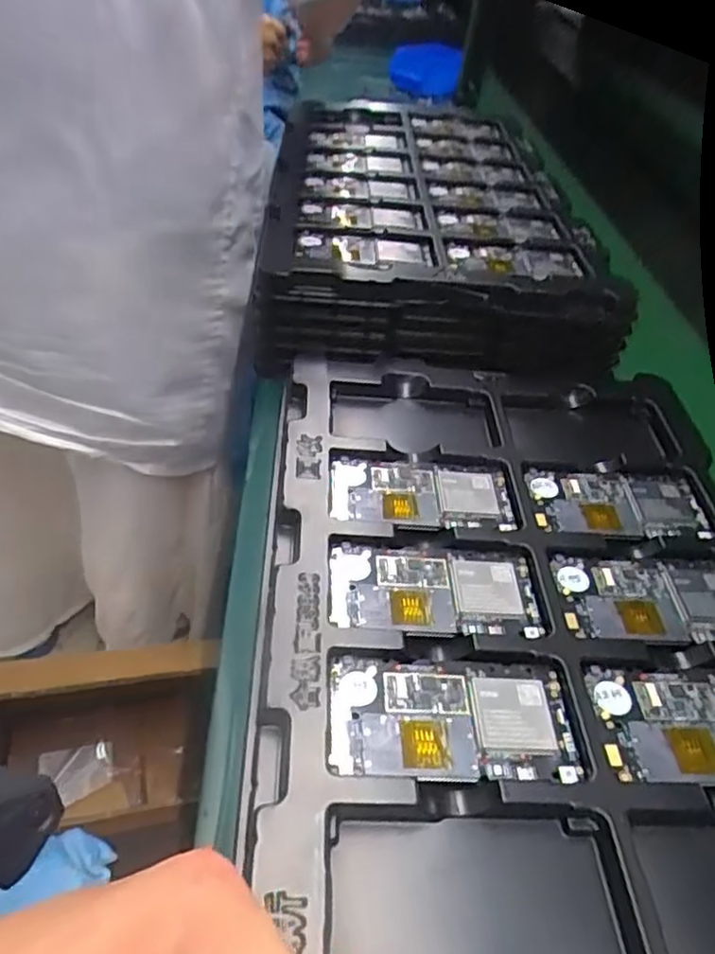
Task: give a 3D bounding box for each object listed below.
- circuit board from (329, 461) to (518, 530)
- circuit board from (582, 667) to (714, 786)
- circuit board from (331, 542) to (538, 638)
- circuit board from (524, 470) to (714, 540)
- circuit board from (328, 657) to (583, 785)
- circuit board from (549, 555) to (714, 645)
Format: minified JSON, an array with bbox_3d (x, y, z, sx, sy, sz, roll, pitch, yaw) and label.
[{"bbox_3d":[0.046,0.010,0.474,0.128,0.005,0.065,3,40,-6],"label":"circuit board"},{"bbox_3d":[0.191,0.134,0.361,0.123,0.006,0.064,5,40,-3],"label":"circuit board"},{"bbox_3d":[0.048,0.068,0.413,0.127,0.005,0.065,4,40,-4],"label":"circuit board"},{"bbox_3d":[0.188,0.019,0.486,0.126,0.005,0.065,2,40,-6],"label":"circuit board"},{"bbox_3d":[0.049,0.125,0.349,0.126,0.008,0.065,4,40,-4],"label":"circuit board"},{"bbox_3d":[0.190,0.078,0.427,0.123,0.007,0.063,4,40,-4],"label":"circuit board"}]

